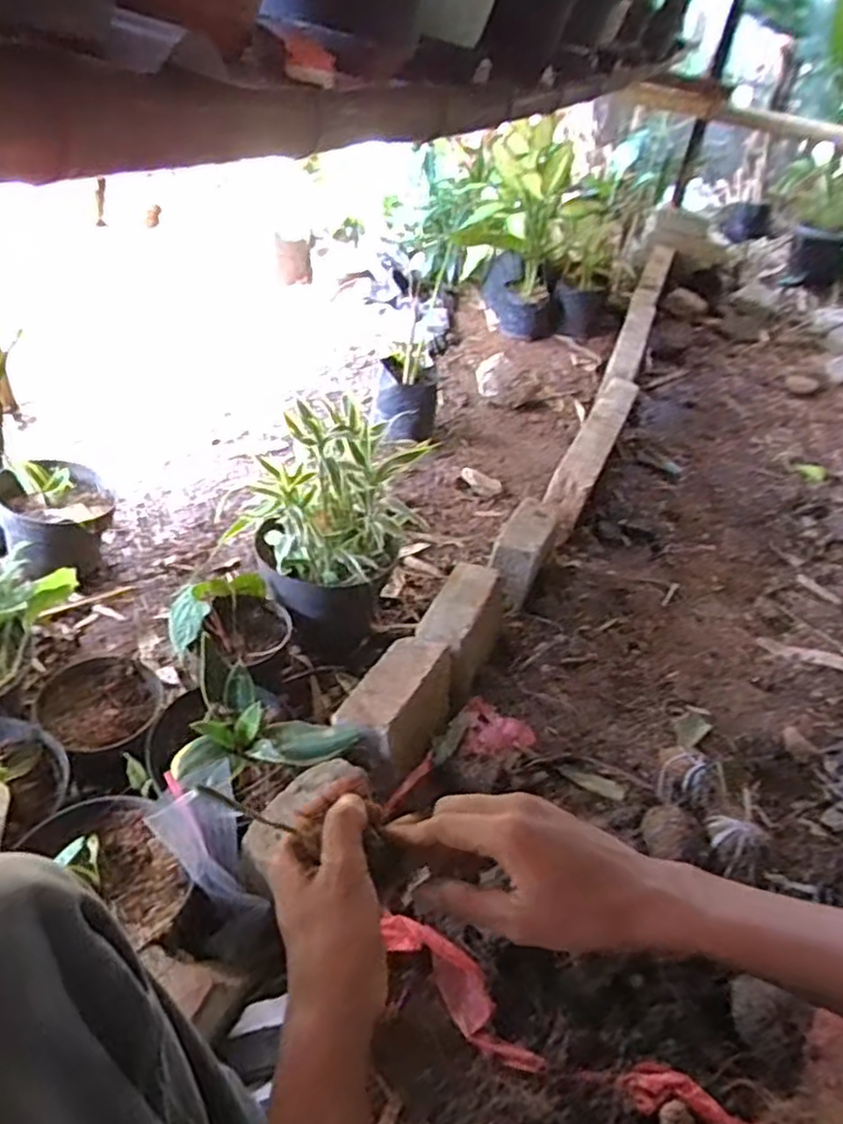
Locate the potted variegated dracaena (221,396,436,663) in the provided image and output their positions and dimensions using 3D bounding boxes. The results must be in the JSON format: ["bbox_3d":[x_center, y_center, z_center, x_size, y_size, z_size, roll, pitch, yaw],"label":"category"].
[{"bbox_3d":[-0.128,-0.037,1.053,0.191,0.343,0.217,35,47,29],"label":"potted variegated dracaena"}]

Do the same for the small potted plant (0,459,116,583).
[{"bbox_3d":[-0.573,-0.050,1.133,0.175,0.186,0.194,-17,45,-26],"label":"small potted plant"}]

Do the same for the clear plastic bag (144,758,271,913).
[{"bbox_3d":[-0.218,0.275,0.705,0.096,0.029,0.132,-23,83,-54],"label":"clear plastic bag"}]

